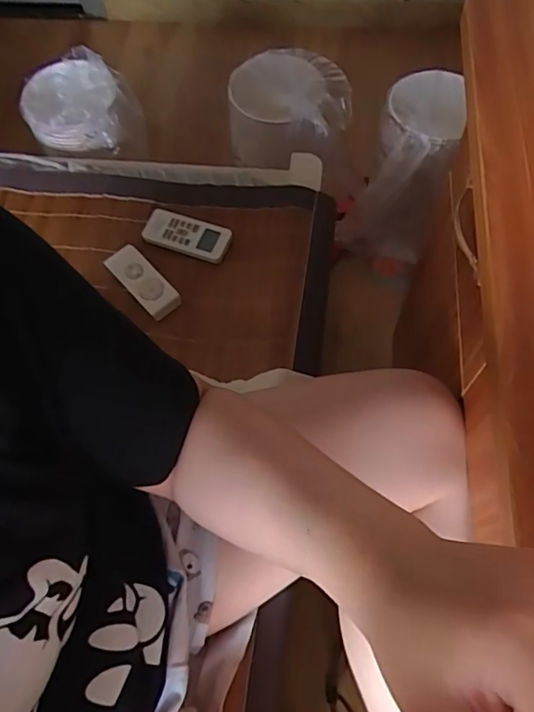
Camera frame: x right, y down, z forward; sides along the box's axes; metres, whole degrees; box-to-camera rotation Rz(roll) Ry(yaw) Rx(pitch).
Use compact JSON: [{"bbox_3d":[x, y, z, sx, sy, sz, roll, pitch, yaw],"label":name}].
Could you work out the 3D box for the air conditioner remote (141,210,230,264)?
[{"bbox_3d":[-0.120,-0.179,0.794,0.132,0.015,0.054,20,67,12],"label":"air conditioner remote"}]

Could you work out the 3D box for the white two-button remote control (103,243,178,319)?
[{"bbox_3d":[-0.178,-0.107,0.770,0.049,0.017,0.120,-43,84,-15],"label":"white two-button remote control"}]

